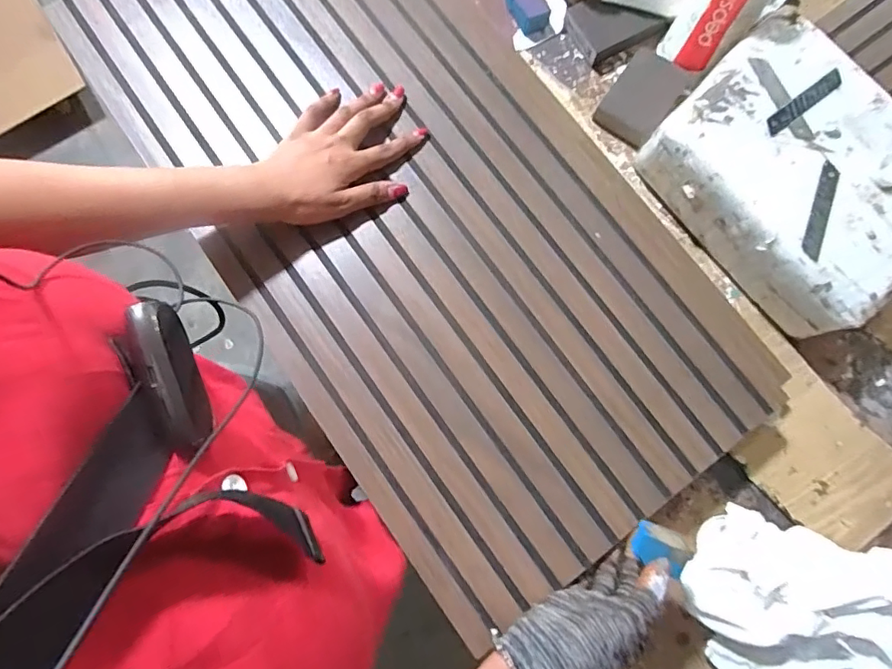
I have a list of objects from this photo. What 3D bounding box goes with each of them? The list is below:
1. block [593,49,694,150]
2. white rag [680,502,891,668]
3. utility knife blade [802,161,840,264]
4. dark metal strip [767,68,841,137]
[{"bbox_3d":[0.234,-0.279,0.612,0.070,0.020,0.114,38,83,7],"label":"block"},{"bbox_3d":[0.323,0.251,0.462,0.203,0.063,0.152,16,79,5],"label":"white rag"},{"bbox_3d":[0.351,-0.116,0.483,0.016,0.004,0.097,20,80,5],"label":"utility knife blade"},{"bbox_3d":[0.349,-0.227,0.500,0.095,0.004,0.017,-36,80,-6],"label":"dark metal strip"}]

